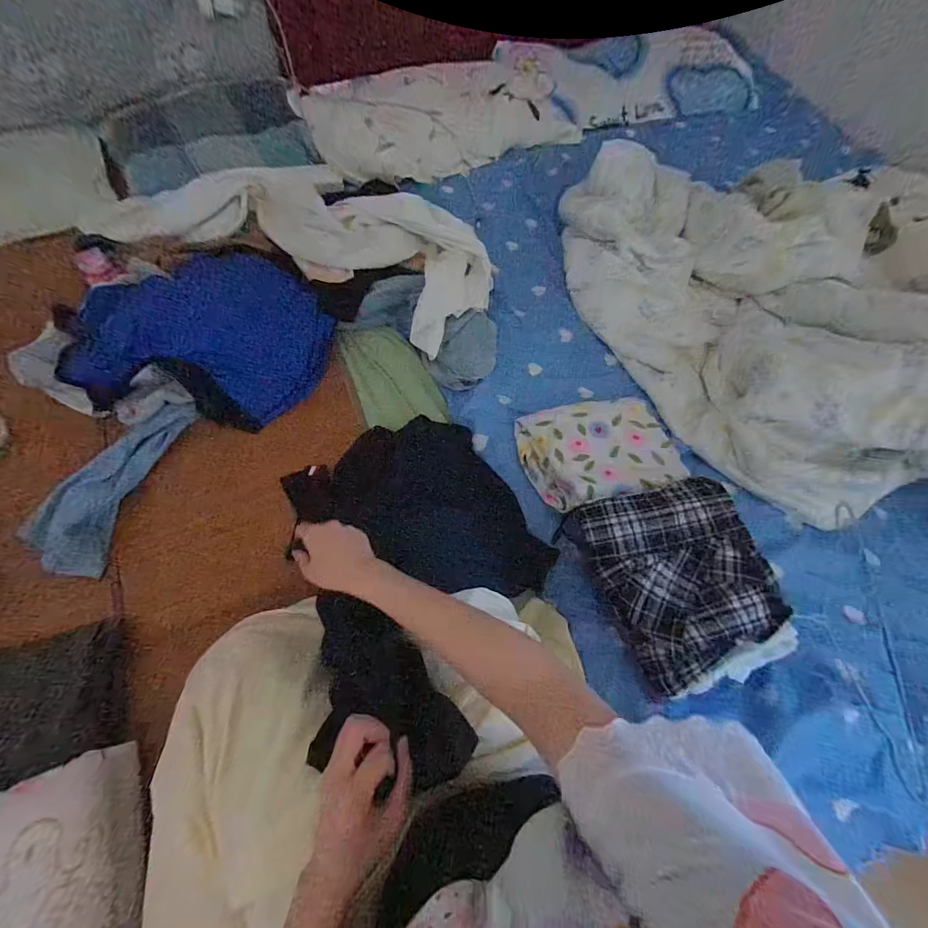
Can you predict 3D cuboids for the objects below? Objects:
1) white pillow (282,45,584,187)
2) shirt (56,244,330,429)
[{"bbox_3d":[-0.069,-0.952,1.120,0.695,0.102,0.402,-20,65,-12],"label":"white pillow"},{"bbox_3d":[-0.491,-0.262,0.797,0.448,0.094,0.361,7,63,2],"label":"shirt"}]

